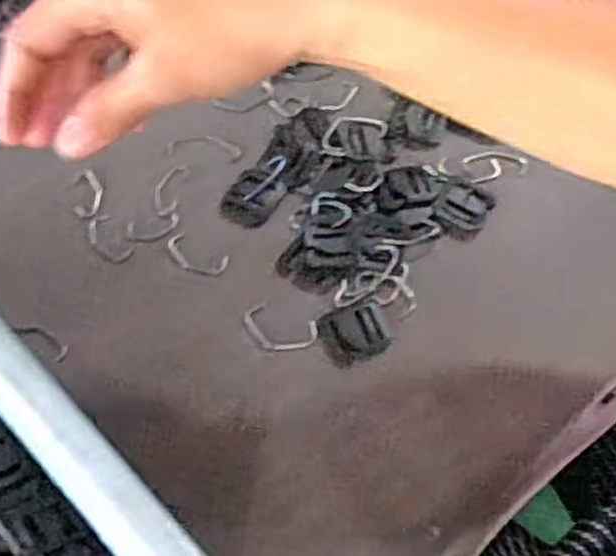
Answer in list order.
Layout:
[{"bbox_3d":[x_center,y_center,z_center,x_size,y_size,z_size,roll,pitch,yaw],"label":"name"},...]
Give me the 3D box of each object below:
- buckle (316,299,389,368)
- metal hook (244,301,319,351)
[{"bbox_3d":[0.025,0.029,0.409,0.037,0.004,0.031,-22,64,-7],"label":"buckle"},{"bbox_3d":[-0.017,0.028,0.411,0.041,0.004,0.025,21,66,14],"label":"metal hook"}]

